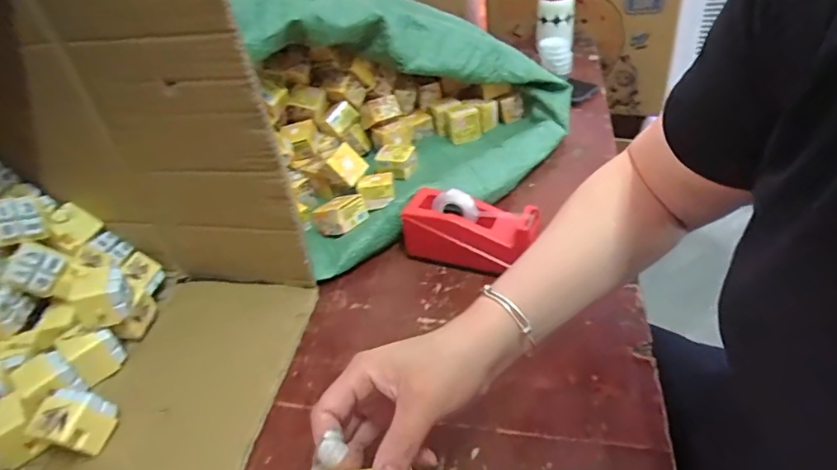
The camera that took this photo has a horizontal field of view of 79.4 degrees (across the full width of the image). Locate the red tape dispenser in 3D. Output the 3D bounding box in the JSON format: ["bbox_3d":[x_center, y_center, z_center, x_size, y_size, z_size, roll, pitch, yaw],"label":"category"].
[{"bbox_3d":[0.056,-0.003,0.558,0.154,0.077,0.061,15,44,26],"label":"red tape dispenser"}]

